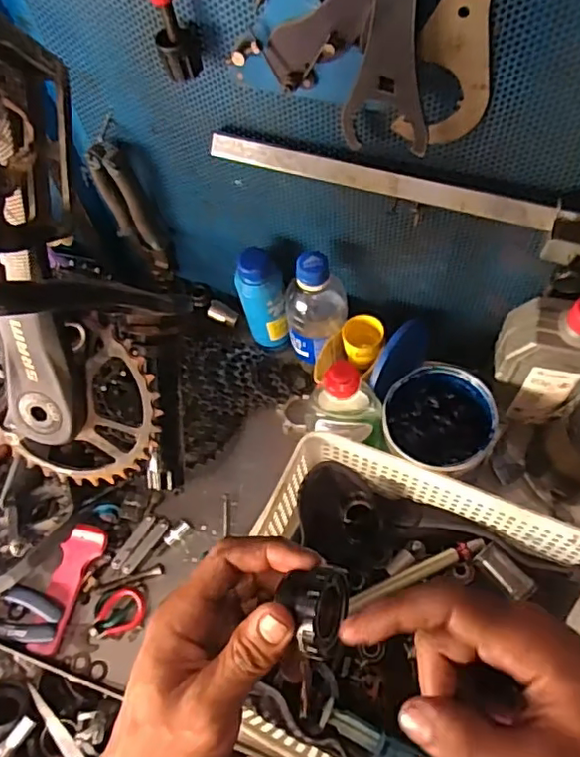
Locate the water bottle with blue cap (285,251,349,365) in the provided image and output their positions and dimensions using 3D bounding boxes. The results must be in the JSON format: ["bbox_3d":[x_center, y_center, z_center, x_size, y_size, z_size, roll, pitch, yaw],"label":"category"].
[{"bbox_3d":[0.027,-0.060,0.592,0.059,0.153,0.053,-1,61,5],"label":"water bottle with blue cap"}]

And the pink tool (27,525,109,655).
[{"bbox_3d":[-0.218,0.200,0.564,0.037,0.020,0.119,16,63,13],"label":"pink tool"}]

